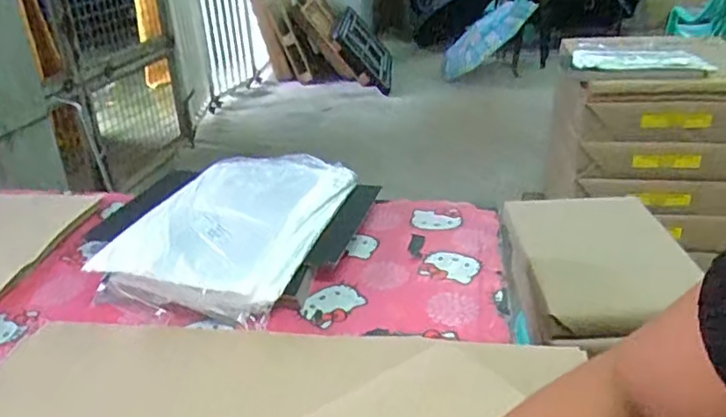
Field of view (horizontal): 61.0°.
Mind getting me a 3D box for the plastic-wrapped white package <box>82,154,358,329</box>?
[{"bbox_3d":[-0.174,0.023,0.873,0.246,0.068,0.369,6,28,17],"label":"plastic-wrapped white package"}]

